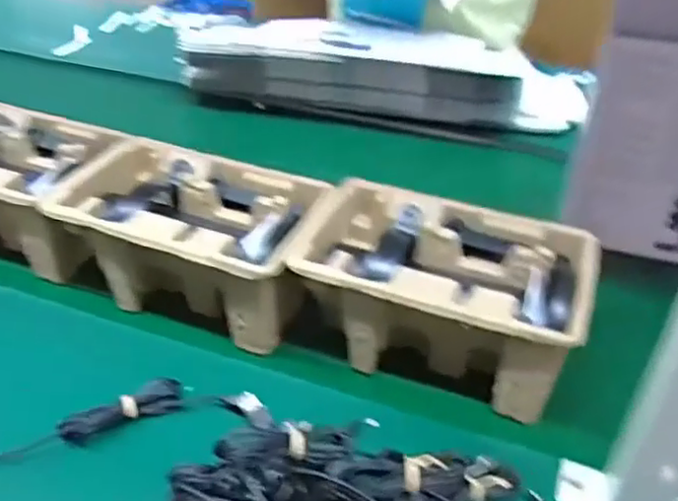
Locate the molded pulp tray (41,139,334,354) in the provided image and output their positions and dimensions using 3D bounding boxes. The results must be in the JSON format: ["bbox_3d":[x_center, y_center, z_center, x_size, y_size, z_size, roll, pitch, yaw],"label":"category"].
[{"bbox_3d":[-0.133,-0.007,0.626,0.244,0.101,0.145,13,37,14],"label":"molded pulp tray"}]

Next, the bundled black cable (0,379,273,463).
[{"bbox_3d":[-0.209,0.136,0.498,0.307,0.020,0.054,-6,37,-12],"label":"bundled black cable"}]

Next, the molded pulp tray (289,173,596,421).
[{"bbox_3d":[0.087,0.039,0.572,0.230,0.099,0.144,15,38,16],"label":"molded pulp tray"}]

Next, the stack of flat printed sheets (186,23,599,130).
[{"bbox_3d":[0.053,-0.292,1.050,0.574,0.080,0.271,9,36,8],"label":"stack of flat printed sheets"}]

